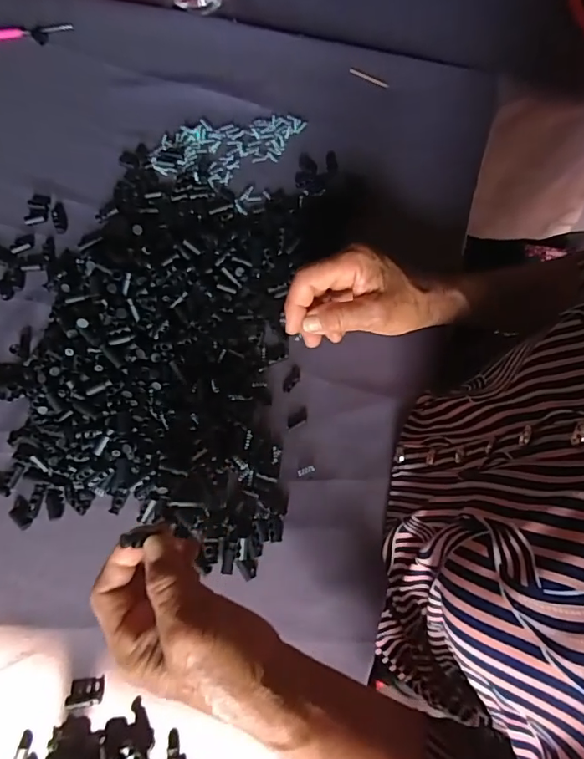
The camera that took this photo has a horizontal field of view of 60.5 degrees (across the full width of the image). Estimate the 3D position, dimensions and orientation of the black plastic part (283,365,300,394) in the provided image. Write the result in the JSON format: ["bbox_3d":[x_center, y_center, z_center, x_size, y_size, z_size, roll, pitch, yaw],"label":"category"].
[{"bbox_3d":[0.000,-0.001,0.420,0.011,0.004,0.025,25,74,10],"label":"black plastic part"}]

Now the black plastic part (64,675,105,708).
[{"bbox_3d":[-0.146,0.221,0.353,0.025,0.006,0.016,-6,71,0],"label":"black plastic part"}]

